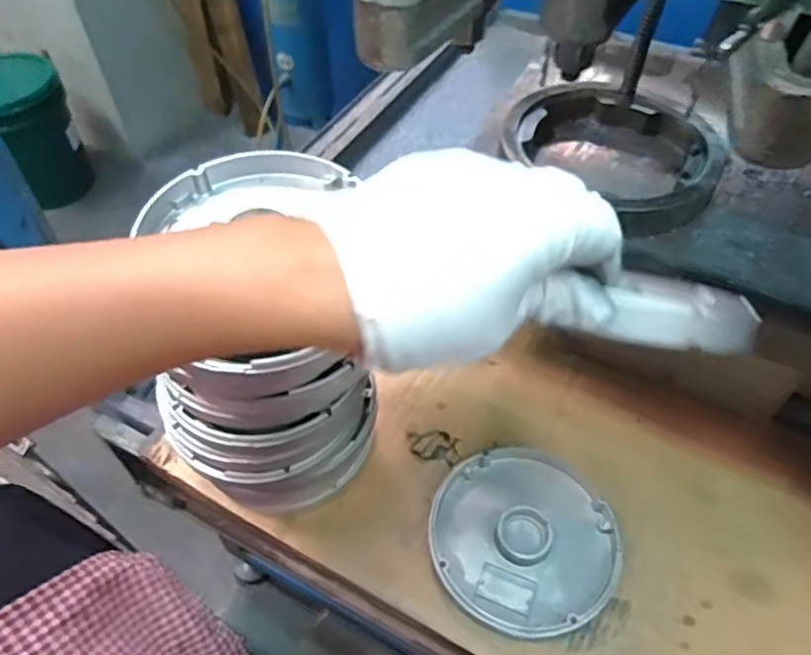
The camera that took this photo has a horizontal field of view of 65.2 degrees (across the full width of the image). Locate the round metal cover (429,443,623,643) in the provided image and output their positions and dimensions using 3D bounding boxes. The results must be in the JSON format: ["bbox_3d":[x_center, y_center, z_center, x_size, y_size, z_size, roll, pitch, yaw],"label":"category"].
[{"bbox_3d":[0.090,0.160,0.483,0.136,0.017,0.137,0,52,-1],"label":"round metal cover"}]

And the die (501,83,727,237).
[{"bbox_3d":[0.176,-0.148,0.505,0.158,0.027,0.168,38,60,25],"label":"die"}]

